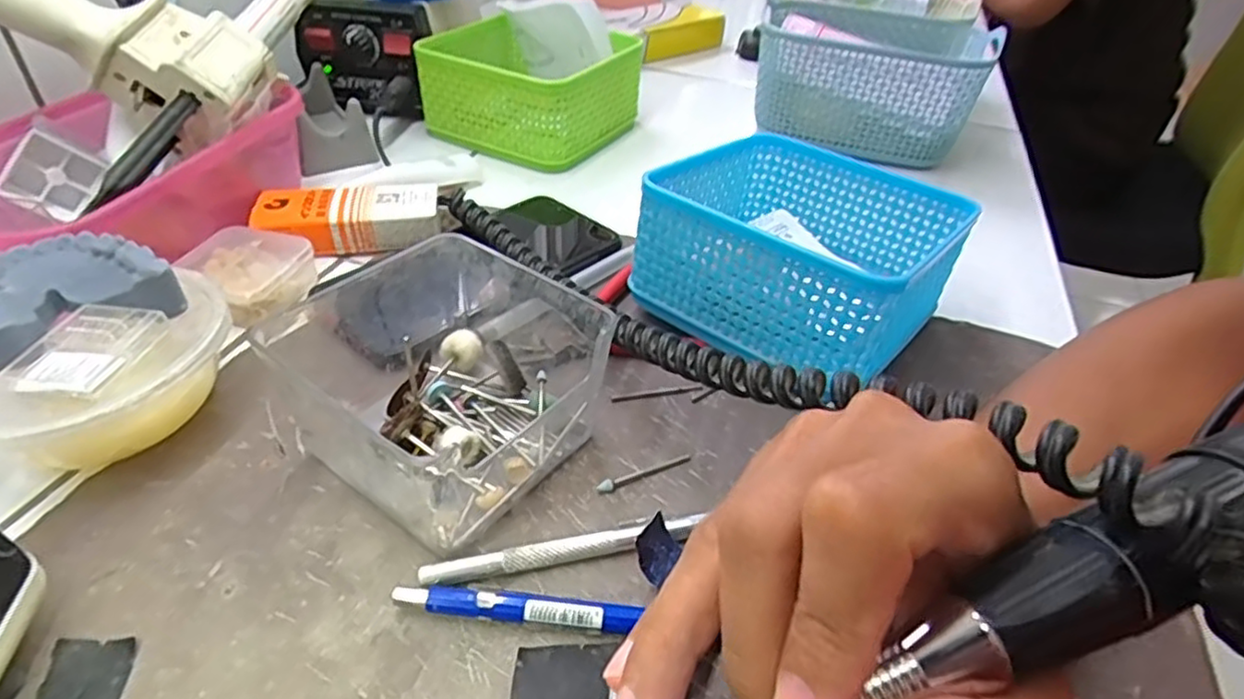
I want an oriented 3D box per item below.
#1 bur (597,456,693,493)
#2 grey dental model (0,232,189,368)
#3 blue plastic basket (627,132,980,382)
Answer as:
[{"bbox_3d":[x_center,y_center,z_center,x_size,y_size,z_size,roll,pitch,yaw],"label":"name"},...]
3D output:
[{"bbox_3d":[0.009,0.048,0.274,0.042,0.005,0.006,-18,47,-23],"label":"bur"},{"bbox_3d":[-0.215,-0.026,0.265,0.066,0.020,0.051,-25,48,-30],"label":"grey dental model"},{"bbox_3d":[0.089,-0.052,0.344,0.127,0.073,0.133,29,46,26],"label":"blue plastic basket"}]

